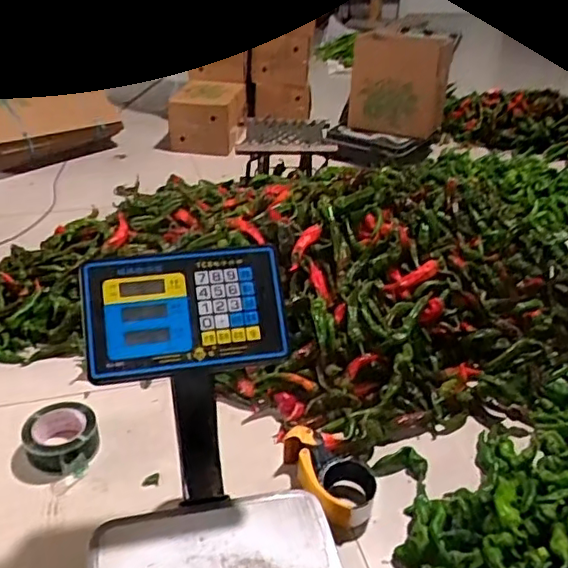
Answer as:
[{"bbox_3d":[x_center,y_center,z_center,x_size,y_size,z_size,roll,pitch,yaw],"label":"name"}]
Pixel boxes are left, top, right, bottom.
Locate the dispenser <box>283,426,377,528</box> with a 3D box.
[{"bbox_3d":[0.073,0.305,0.946,0.110,0.075,0.175,-8,34,-16],"label":"dispenser"}]

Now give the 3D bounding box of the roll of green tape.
[{"bbox_3d":[-0.358,0.252,0.987,0.115,0.062,0.109,15,34,19],"label":"roll of green tape"}]

